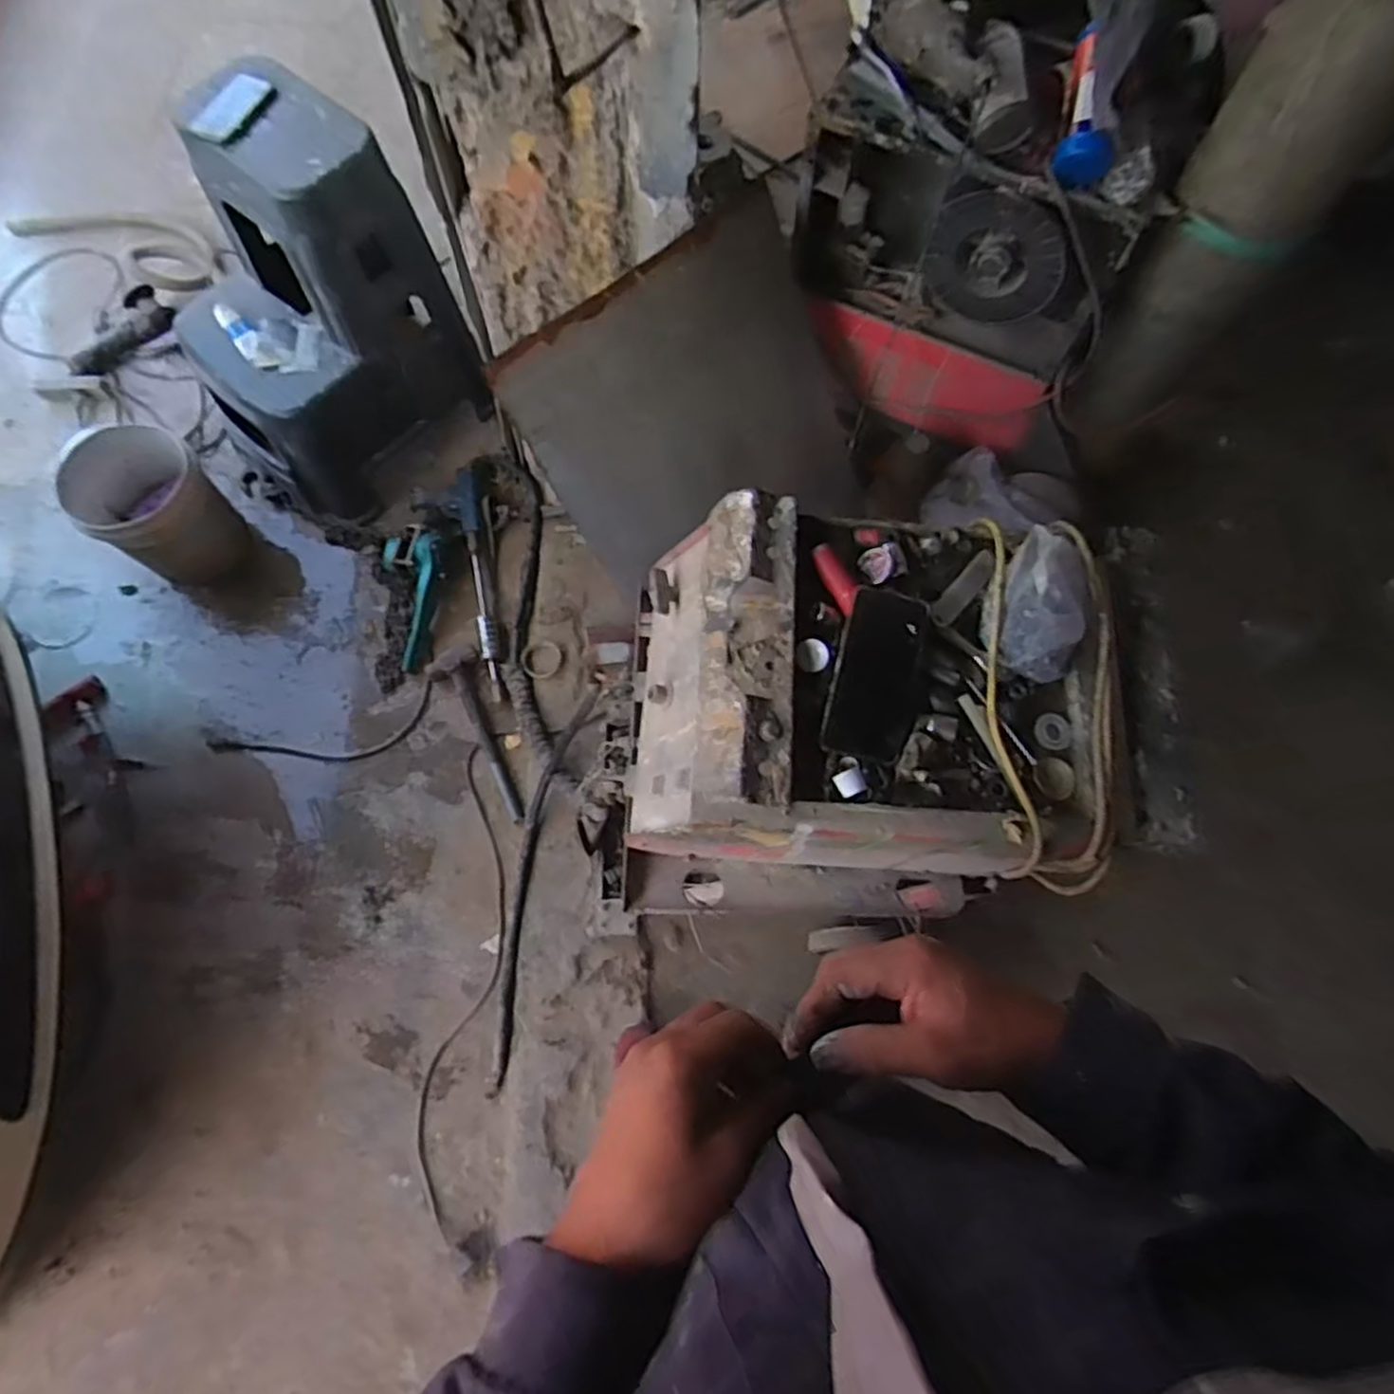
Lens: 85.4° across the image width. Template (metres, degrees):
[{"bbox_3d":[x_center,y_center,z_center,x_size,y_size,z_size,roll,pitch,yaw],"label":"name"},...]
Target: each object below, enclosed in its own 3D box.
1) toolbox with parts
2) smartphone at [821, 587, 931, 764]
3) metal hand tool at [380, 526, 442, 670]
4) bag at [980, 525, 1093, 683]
[{"bbox_3d":[0.166,0.026,0.855,0.496,0.329,0.405,1,70,-1],"label":"toolbox with parts"},{"bbox_3d":[0.175,-0.021,0.729,0.081,0.012,0.162,14,85,-6],"label":"smartphone"},{"bbox_3d":[-0.625,-0.215,1.658,0.132,0.047,0.321,-4,86,-1],"label":"metal hand tool"},{"bbox_3d":[0.337,-0.093,0.727,0.094,0.079,0.128,16,71,5],"label":"bag"}]

